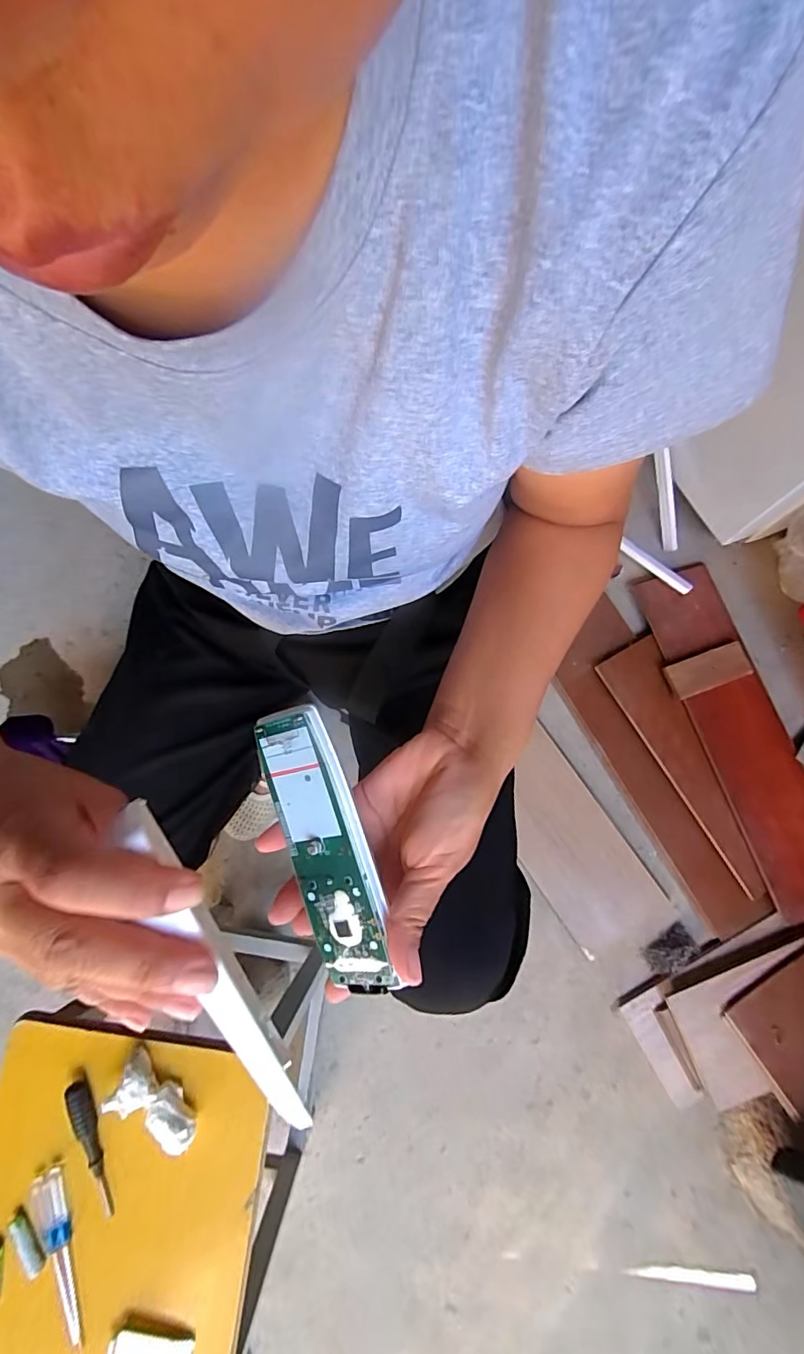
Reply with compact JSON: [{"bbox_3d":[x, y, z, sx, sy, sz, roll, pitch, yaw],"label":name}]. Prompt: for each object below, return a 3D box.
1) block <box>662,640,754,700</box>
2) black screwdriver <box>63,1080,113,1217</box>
[{"bbox_3d":[0.531,-0.012,0.863,0.148,0.020,0.062,-20,79,-1],"label":"block"},{"bbox_3d":[-0.255,0.385,0.403,0.016,0.014,0.101,-19,79,-1],"label":"black screwdriver"}]

